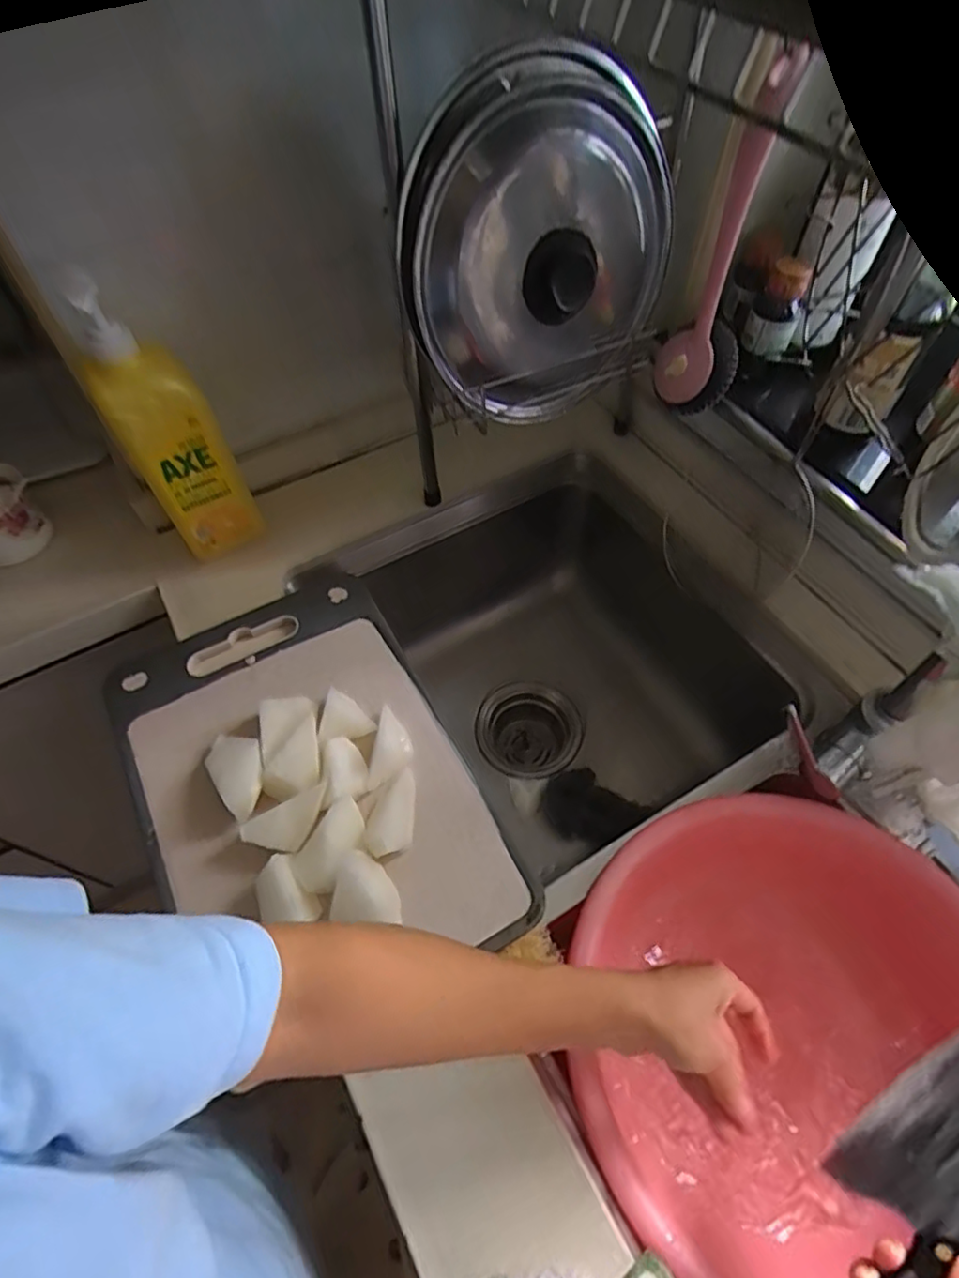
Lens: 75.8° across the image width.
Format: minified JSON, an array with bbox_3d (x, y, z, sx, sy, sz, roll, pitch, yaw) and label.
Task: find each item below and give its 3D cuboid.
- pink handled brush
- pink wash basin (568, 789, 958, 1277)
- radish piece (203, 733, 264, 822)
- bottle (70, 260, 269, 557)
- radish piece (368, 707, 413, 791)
[{"bbox_3d":[0.211,-0.318,0.522,0.069,0.258,0.037,20,59,13],"label":"pink handled brush"},{"bbox_3d":[0.239,0.303,0.508,0.333,0.120,0.311,0,57,0],"label":"pink wash basin"},{"bbox_3d":[-0.202,0.111,0.519,0.044,0.031,0.075,-34,63,-20],"label":"radish piece"},{"bbox_3d":[-0.299,-0.194,0.589,0.096,0.277,0.076,-29,61,-18],"label":"bottle"},{"bbox_3d":[-0.075,0.098,0.539,0.032,0.031,0.070,6,57,4],"label":"radish piece"}]

